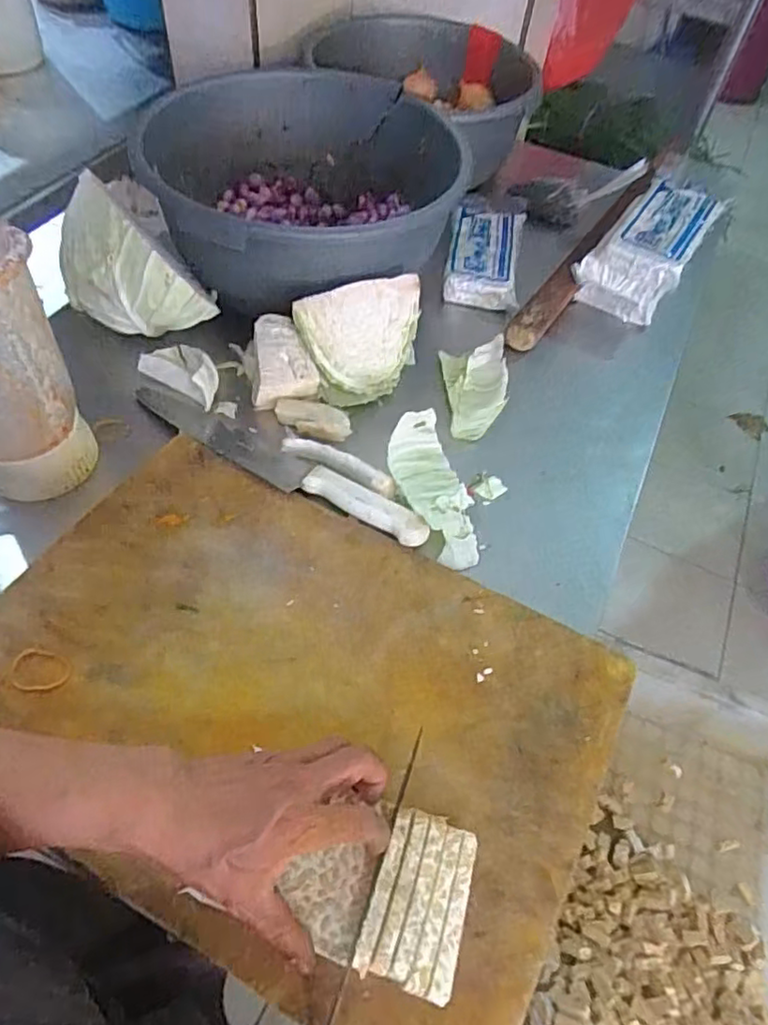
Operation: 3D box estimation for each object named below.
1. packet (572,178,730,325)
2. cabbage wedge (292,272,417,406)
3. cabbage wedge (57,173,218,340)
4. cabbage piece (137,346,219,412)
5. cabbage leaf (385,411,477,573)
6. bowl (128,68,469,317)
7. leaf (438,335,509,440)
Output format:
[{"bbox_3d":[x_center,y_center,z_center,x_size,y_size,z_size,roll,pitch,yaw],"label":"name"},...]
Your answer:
[{"bbox_3d":[0.354,-0.342,0.849,0.115,0.101,0.222,36,59,18],"label":"packet"},{"bbox_3d":[-0.029,-0.193,0.713,0.139,0.119,0.075,-26,22,-20],"label":"cabbage wedge"},{"bbox_3d":[-0.275,-0.272,0.686,0.181,0.118,0.100,24,56,11],"label":"cabbage wedge"},{"bbox_3d":[-0.220,-0.160,0.691,0.104,0.042,0.044,28,57,14],"label":"cabbage piece"},{"bbox_3d":[0.049,-0.024,0.625,0.068,0.031,0.169,-13,57,-15],"label":"cabbage leaf"},{"bbox_3d":[-0.092,-0.383,0.776,0.371,0.135,0.354,-2,55,-7],"label":"bowl"},{"bbox_3d":[0.104,-0.139,0.707,0.069,0.035,0.122,0,55,-6],"label":"leaf"}]

